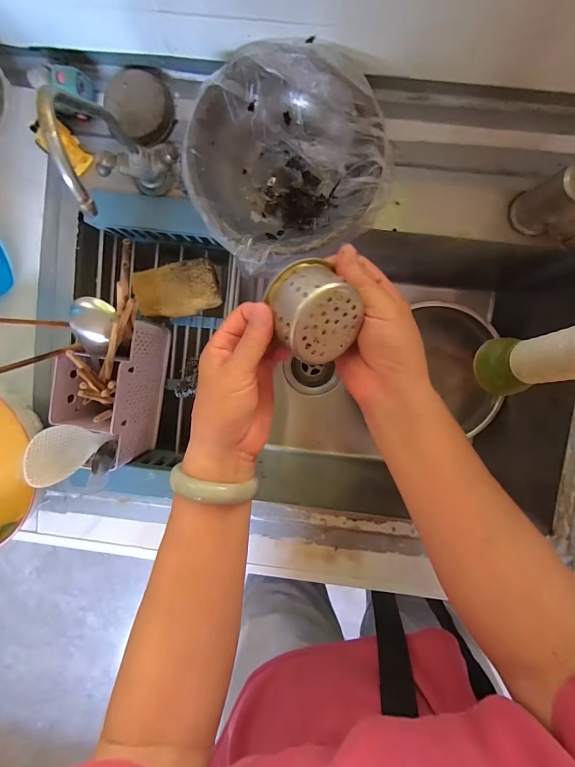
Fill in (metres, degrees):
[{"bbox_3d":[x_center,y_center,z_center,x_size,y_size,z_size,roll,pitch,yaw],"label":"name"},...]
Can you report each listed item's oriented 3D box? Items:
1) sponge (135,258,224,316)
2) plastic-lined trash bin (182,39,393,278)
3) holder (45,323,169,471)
[{"bbox_3d":[-0.147,-0.124,0.481,0.107,0.021,0.065,-14,94,4],"label":"sponge"},{"bbox_3d":[0.000,-0.237,0.394,0.203,0.060,0.208,0,95,3],"label":"plastic-lined trash bin"},{"bbox_3d":[-0.223,0.008,0.457,0.077,0.129,0.174,9,95,2],"label":"holder"}]

